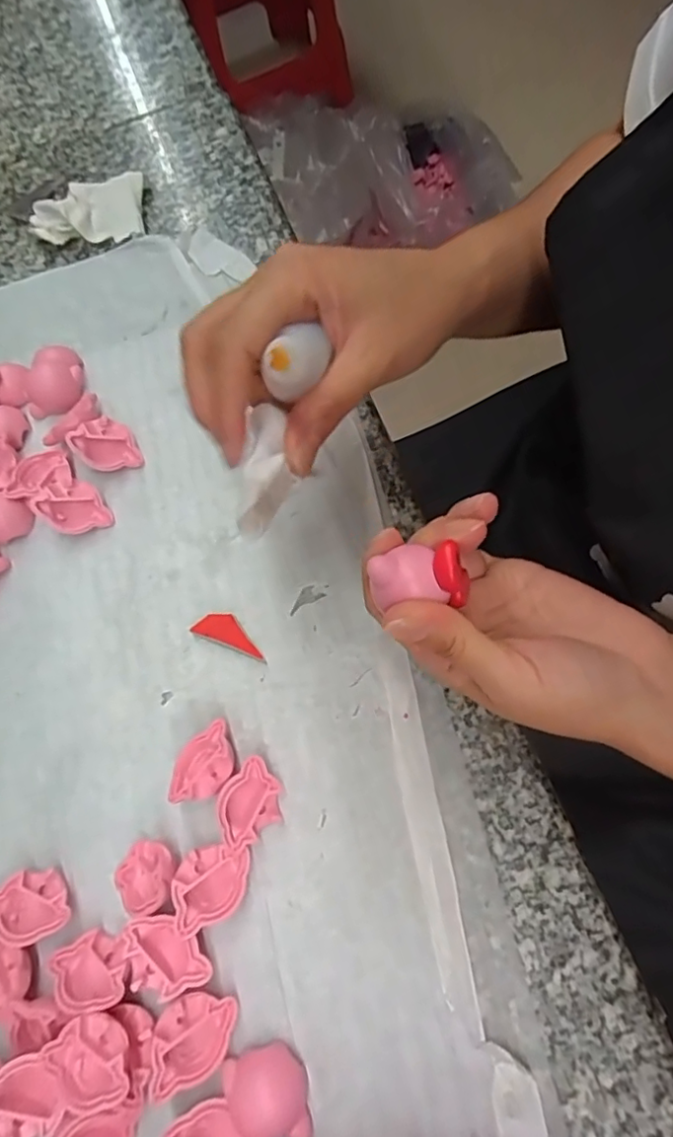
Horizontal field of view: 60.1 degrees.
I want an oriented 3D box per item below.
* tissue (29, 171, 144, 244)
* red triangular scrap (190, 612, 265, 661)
[{"bbox_3d":[-0.162,-0.233,0.380,0.071,0.017,0.050,-8,71,2],"label":"tissue"},{"bbox_3d":[-0.051,0.031,0.282,0.037,0.004,0.015,20,79,9],"label":"red triangular scrap"}]

